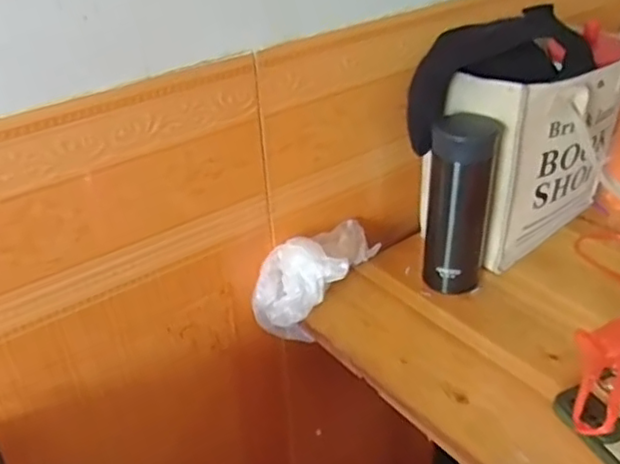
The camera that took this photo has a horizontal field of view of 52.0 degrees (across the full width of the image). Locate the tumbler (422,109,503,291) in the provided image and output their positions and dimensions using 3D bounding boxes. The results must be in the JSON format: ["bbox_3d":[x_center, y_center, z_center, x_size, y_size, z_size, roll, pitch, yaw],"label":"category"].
[{"bbox_3d":[0.161,-0.029,0.687,0.064,0.185,0.075,8,33,16],"label":"tumbler"}]

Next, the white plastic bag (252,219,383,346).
[{"bbox_3d":[0.006,0.052,0.724,0.095,0.117,0.156,10,36,20],"label":"white plastic bag"}]

